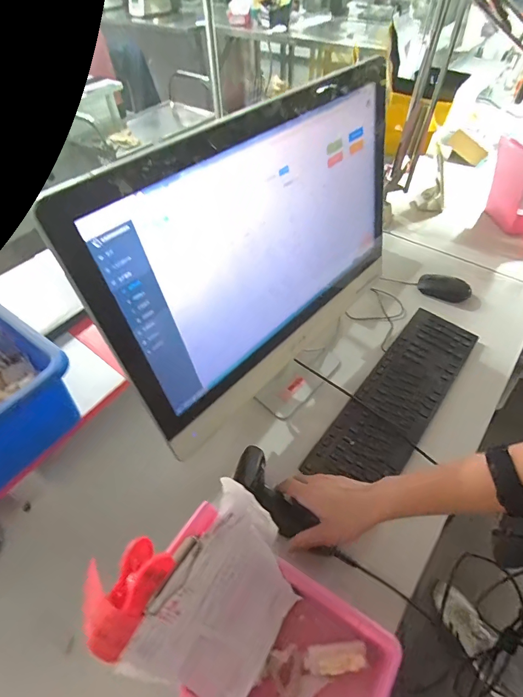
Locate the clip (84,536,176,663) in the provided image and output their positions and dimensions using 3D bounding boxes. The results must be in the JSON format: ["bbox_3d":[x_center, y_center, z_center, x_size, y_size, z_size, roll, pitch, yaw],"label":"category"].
[{"bbox_3d":[-0.108,0.185,0.294,0.047,0.028,0.074,24,54,18],"label":"clip"}]

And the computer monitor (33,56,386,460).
[{"bbox_3d":[0.031,-0.102,0.562,0.152,0.414,0.523,30,56,22],"label":"computer monitor"}]

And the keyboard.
[{"bbox_3d":[0.242,0.076,0.665,0.123,0.024,0.410,31,56,23],"label":"keyboard"}]

